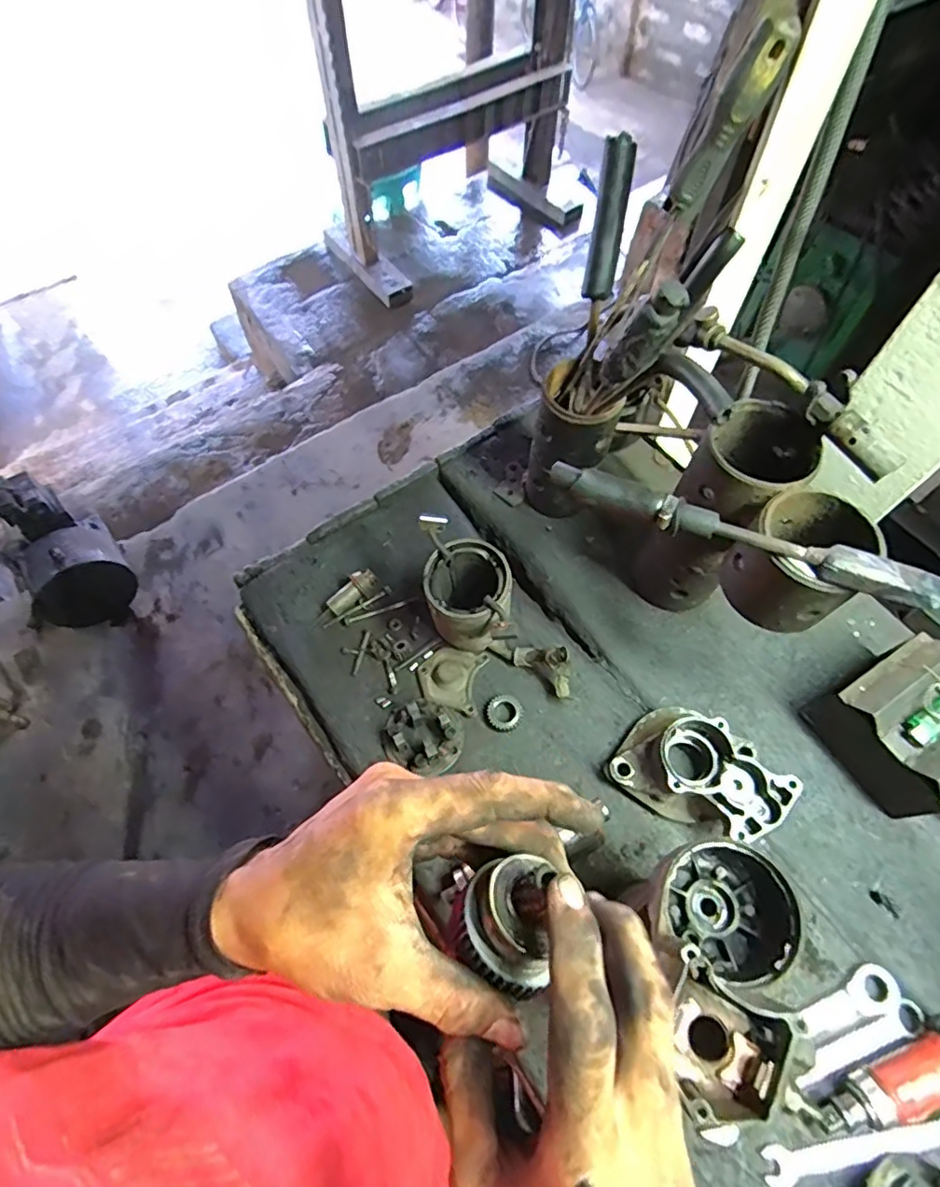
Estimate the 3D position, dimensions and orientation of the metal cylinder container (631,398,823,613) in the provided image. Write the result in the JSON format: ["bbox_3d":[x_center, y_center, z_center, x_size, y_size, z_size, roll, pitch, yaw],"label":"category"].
[{"bbox_3d":[0.232,-0.067,0.558,0.087,0.238,0.079,-35,69,-16],"label":"metal cylinder container"}]

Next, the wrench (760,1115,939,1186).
[{"bbox_3d":[0.298,0.419,0.436,0.155,0.014,0.021,-7,64,-4],"label":"wrench"}]

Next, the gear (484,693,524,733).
[{"bbox_3d":[0.035,0.122,0.593,0.037,0.008,0.038,0,63,0],"label":"gear"}]

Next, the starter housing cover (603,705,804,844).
[{"bbox_3d":[0.216,0.164,0.540,0.143,0.056,0.103,31,67,14],"label":"starter housing cover"}]

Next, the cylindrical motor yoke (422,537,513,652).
[{"bbox_3d":[-0.002,0.012,0.593,0.082,0.119,0.084,0,63,0],"label":"cylindrical motor yoke"}]

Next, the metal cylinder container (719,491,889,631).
[{"bbox_3d":[0.253,-0.025,0.450,0.089,0.080,0.092,34,68,16],"label":"metal cylinder container"}]

